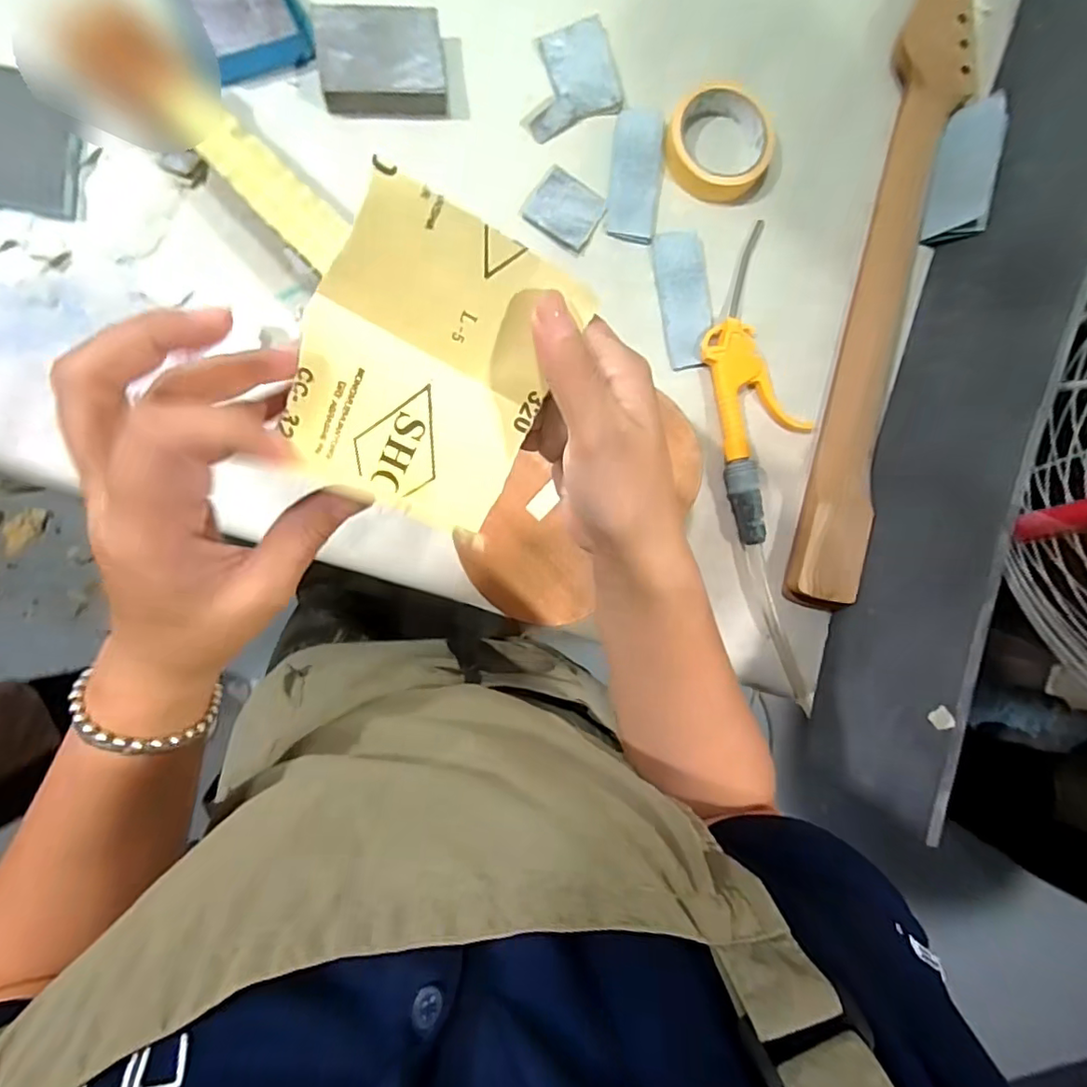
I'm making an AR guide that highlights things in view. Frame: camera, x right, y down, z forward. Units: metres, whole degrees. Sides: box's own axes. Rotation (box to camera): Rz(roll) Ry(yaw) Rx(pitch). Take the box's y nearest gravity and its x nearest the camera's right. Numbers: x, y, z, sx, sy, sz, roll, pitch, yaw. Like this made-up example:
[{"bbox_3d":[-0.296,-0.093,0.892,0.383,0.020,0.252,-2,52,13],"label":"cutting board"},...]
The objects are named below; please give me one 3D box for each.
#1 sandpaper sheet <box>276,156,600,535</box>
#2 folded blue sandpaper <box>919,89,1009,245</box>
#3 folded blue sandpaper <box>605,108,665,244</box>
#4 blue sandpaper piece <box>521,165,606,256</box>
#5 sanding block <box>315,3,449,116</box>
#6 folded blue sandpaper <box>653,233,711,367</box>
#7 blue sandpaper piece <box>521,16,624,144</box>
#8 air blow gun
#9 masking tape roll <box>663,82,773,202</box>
[{"bbox_3d":[-0.043,-0.062,0.215,0.087,0.015,0.112,21,117,-20],"label":"sandpaper sheet"},{"bbox_3d":[0.399,-0.350,0.535,0.013,0.051,0.134,17,86,-41],"label":"folded blue sandpaper"},{"bbox_3d":[0.083,-0.332,0.506,0.043,0.007,0.125,7,89,-9],"label":"folded blue sandpaper"},{"bbox_3d":[0.019,-0.292,0.499,0.061,0.004,0.058,32,83,-4],"label":"blue sandpaper piece"},{"bbox_3d":[-0.132,-0.396,0.467,0.097,0.026,0.071,-7,91,-9],"label":"sanding block"},{"bbox_3d":[0.129,-0.218,0.512,0.047,0.010,0.115,-10,96,-3],"label":"folded blue sandpaper"},{"bbox_3d":[0.022,-0.410,0.501,0.104,0.009,0.076,-30,95,-8],"label":"blue sandpaper piece"},{"bbox_3d":[0.193,-0.144,0.514,0.084,0.028,0.276,-11,92,-9],"label":"air blow gun"},{"bbox_3d":[0.159,-0.359,0.510,0.094,0.026,0.092,0,90,-9],"label":"masking tape roll"}]

